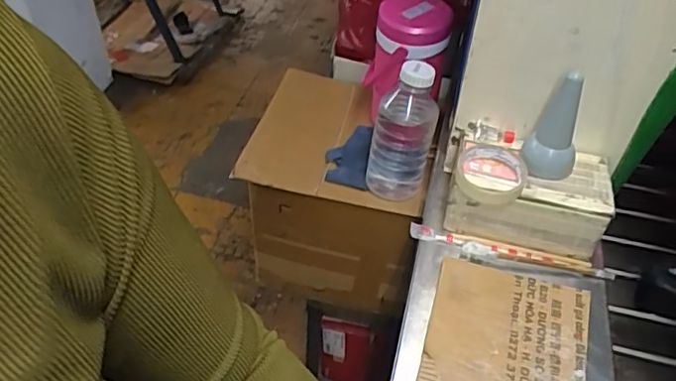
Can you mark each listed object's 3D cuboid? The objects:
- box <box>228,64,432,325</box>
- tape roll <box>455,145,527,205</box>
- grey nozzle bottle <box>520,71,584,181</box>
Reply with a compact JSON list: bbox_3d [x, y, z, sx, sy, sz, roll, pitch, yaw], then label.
[{"bbox_3d":[0.004,-0.004,1.131,0.326,0.303,0.342,13,44,9],"label":"box"},{"bbox_3d":[0.191,-0.018,0.714,0.084,0.028,0.085,2,44,-2],"label":"tape roll"},{"bbox_3d":[0.269,-0.077,0.693,0.065,0.130,0.055,27,48,22],"label":"grey nozzle bottle"}]

